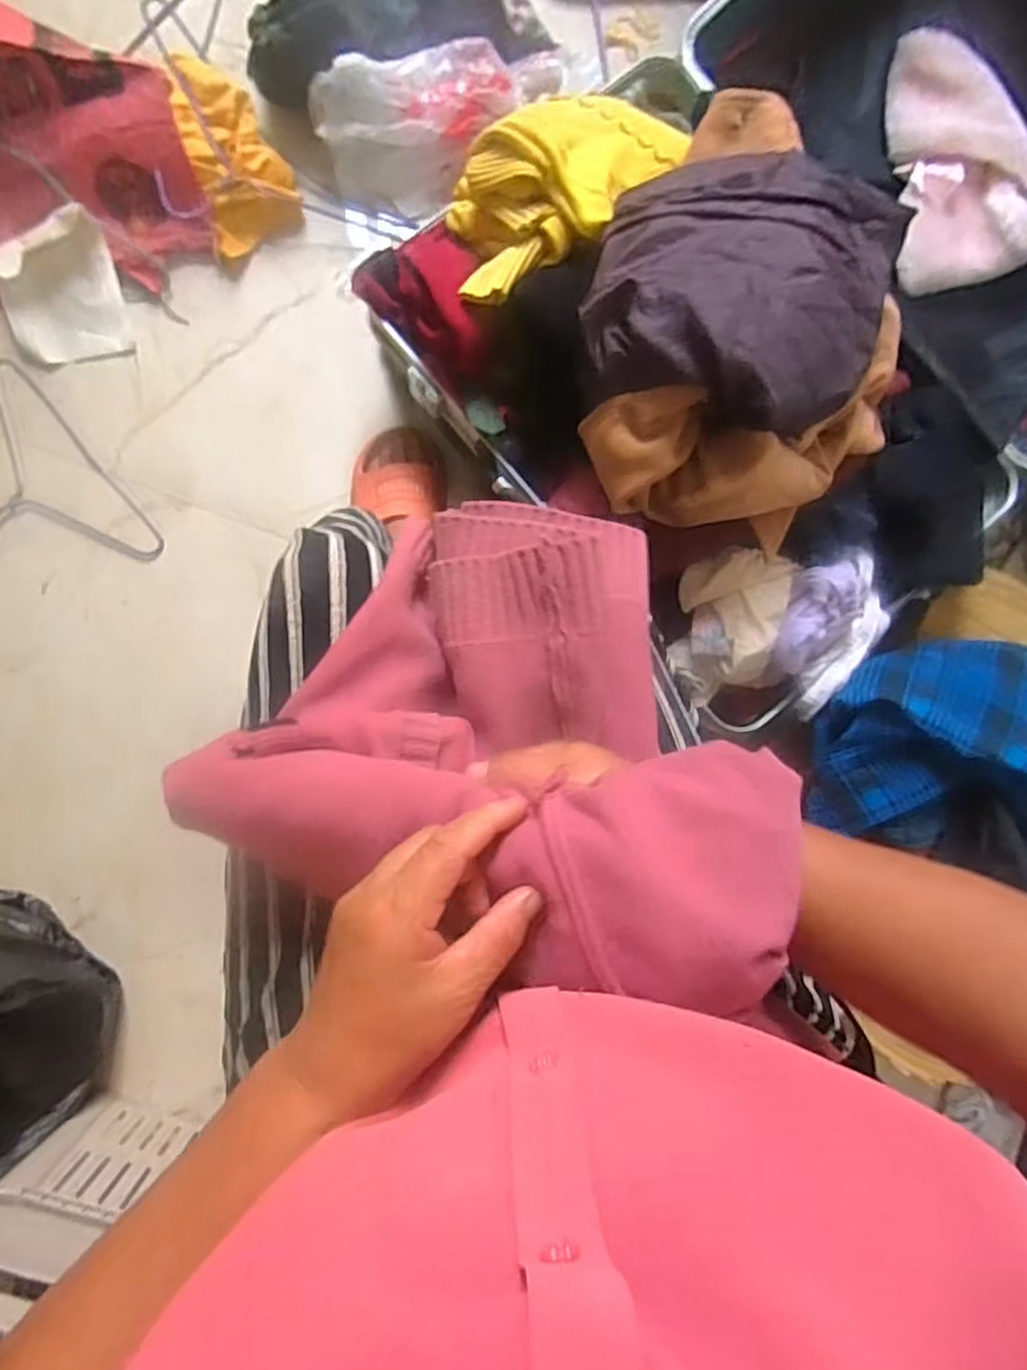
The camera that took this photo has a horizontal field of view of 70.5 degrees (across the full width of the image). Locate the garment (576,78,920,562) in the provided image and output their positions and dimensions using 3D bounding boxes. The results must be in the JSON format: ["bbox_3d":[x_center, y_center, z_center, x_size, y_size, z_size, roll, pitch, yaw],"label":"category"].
[{"bbox_3d":[0.198,-0.299,0.606,0.289,0.120,0.325,34,85,-3],"label":"garment"}]

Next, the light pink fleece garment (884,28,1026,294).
[{"bbox_3d":[0.529,-0.618,0.853,0.152,0.054,0.283,-8,88,-5],"label":"light pink fleece garment"}]

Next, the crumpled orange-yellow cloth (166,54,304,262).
[{"bbox_3d":[-0.323,-0.624,0.853,0.113,0.069,0.207,-15,90,-5],"label":"crumpled orange-yellow cloth"}]

